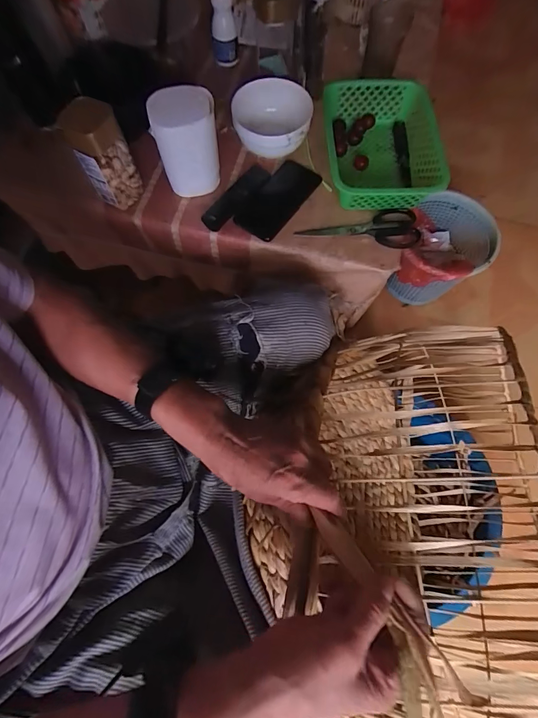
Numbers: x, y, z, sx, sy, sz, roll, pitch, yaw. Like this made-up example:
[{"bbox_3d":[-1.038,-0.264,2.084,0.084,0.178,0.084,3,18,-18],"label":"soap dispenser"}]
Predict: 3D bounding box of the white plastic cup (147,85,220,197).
[{"bbox_3d":[-0.125,-0.335,0.560,0.091,0.124,0.085,0,71,0],"label":"white plastic cup"}]

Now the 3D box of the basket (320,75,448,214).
[{"bbox_3d":[0.196,-0.359,0.619,0.186,0.072,0.245,-1,71,0],"label":"basket"}]

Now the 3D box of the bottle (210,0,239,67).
[{"bbox_3d":[-0.087,-0.632,0.688,0.048,0.120,0.044,-8,71,-3],"label":"bottle"}]

